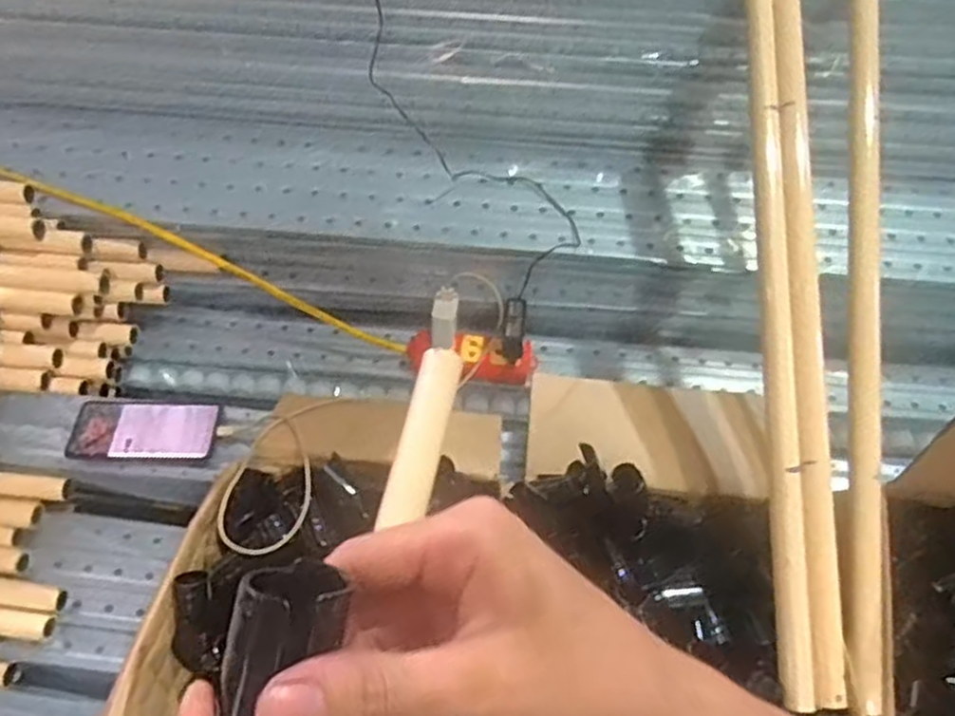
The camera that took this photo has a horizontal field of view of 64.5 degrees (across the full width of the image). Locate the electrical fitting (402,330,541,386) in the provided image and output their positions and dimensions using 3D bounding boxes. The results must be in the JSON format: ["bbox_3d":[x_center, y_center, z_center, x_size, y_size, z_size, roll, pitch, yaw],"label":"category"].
[{"bbox_3d":[-0.007,-0.001,0.995,0.171,0.055,0.061,2,56,-1],"label":"electrical fitting"}]

